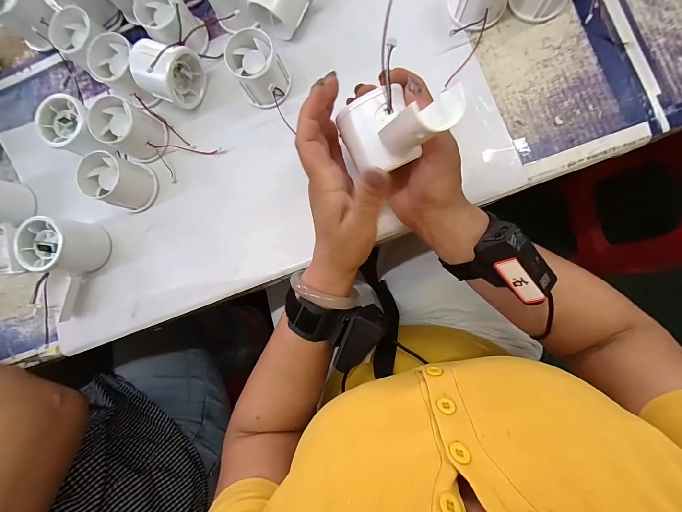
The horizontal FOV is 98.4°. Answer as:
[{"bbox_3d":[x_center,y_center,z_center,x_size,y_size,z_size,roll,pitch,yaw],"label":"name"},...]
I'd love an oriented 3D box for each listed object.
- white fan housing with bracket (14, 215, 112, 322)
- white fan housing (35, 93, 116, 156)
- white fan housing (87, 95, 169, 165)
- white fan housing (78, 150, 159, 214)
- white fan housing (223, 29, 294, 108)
[{"bbox_3d":[-0.316,0.012,0.328,0.048,0.060,0.105,24,91,7],"label":"white fan housing with bracket"},{"bbox_3d":[-0.294,-0.141,0.336,0.053,0.055,0.055,0,88,7],"label":"white fan housing"},{"bbox_3d":[-0.236,-0.140,0.328,0.059,0.047,0.054,7,89,7],"label":"white fan housing"},{"bbox_3d":[-0.248,-0.083,0.329,0.058,0.048,0.056,21,91,7],"label":"white fan housing"},{"bbox_3d":[-0.086,-0.195,0.315,0.053,0.042,0.065,-29,85,5],"label":"white fan housing"}]

